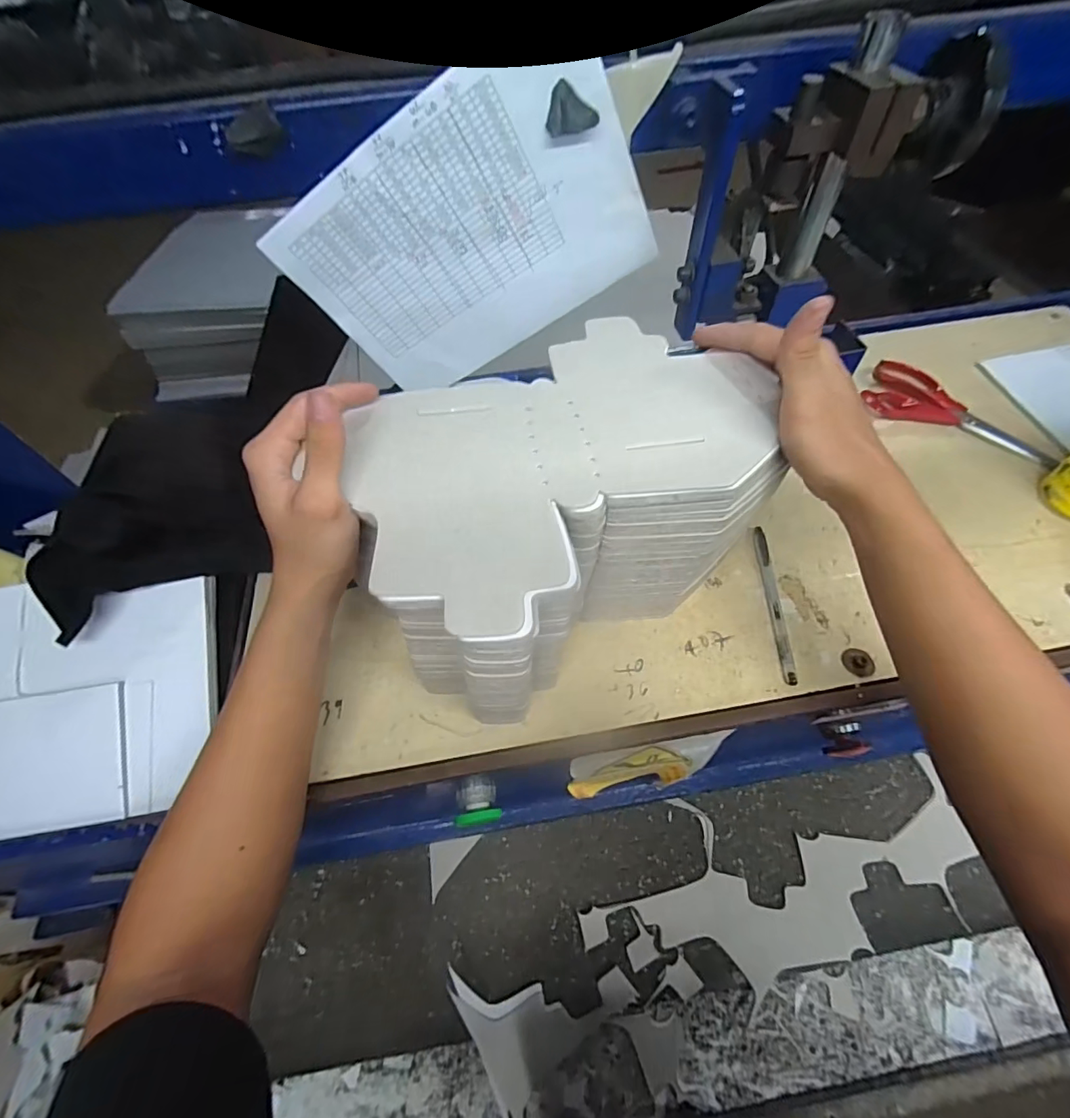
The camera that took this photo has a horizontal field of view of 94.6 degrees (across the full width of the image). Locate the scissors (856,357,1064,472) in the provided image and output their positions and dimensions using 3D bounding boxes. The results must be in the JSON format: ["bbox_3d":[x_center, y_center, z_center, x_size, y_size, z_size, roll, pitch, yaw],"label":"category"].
[{"bbox_3d":[0.446,-0.155,0.519,0.179,0.026,0.068,27,62,19],"label":"scissors"}]

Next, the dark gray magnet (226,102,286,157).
[{"bbox_3d":[-0.199,-0.303,0.351,0.036,0.027,0.019,-14,57,-6],"label":"dark gray magnet"}]

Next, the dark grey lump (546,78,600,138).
[{"bbox_3d":[0.029,-0.338,0.373,0.038,0.030,0.011,-1,56,2],"label":"dark grey lump"}]

